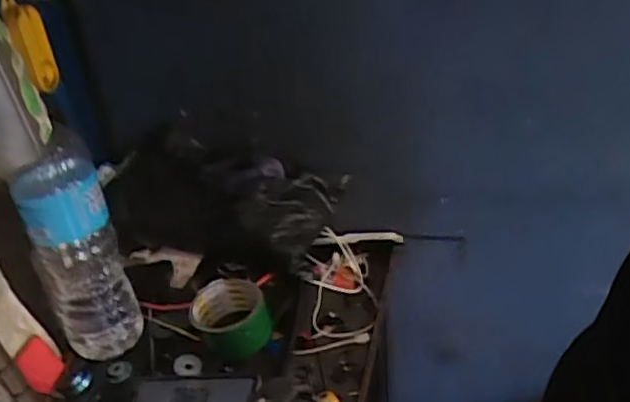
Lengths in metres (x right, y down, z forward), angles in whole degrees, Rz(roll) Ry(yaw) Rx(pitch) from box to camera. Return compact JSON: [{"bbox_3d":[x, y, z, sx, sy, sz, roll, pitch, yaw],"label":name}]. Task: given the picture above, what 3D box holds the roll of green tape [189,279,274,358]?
[{"bbox_3d":[-0.098,0.138,0.773,0.088,0.057,0.081,-4,33,3],"label":"roll of green tape"}]

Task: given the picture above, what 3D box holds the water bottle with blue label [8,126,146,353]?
[{"bbox_3d":[-0.269,0.059,0.752,0.093,0.253,0.083,-20,35,-21],"label":"water bottle with blue label"}]

